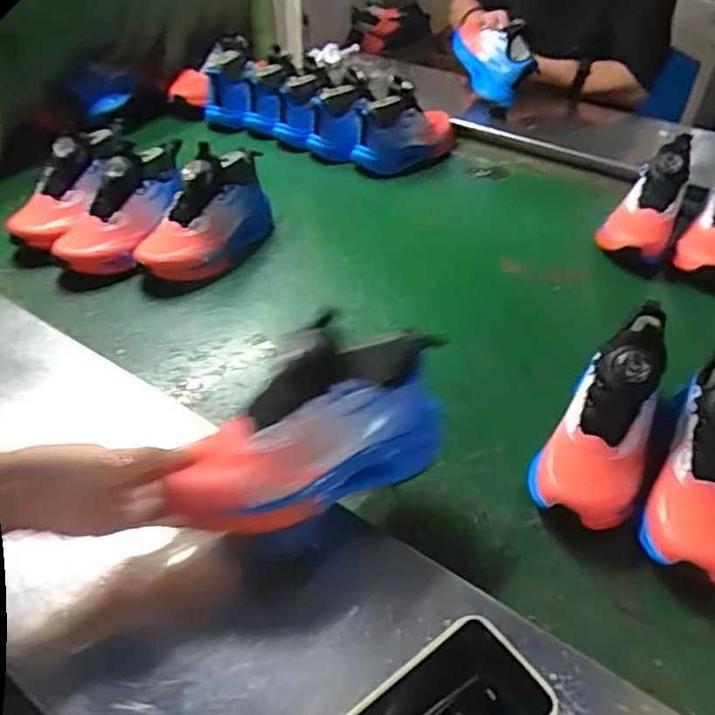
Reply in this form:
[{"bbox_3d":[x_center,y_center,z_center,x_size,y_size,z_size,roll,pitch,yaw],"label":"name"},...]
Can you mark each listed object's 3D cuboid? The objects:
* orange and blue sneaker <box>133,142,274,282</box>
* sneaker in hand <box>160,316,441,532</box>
[{"bbox_3d":[-0.195,-0.190,0.809,0.084,0.119,0.217,21,47,22],"label":"orange and blue sneaker"},{"bbox_3d":[-0.030,0.050,0.459,0.217,0.101,0.083,-23,47,-23],"label":"sneaker in hand"}]

